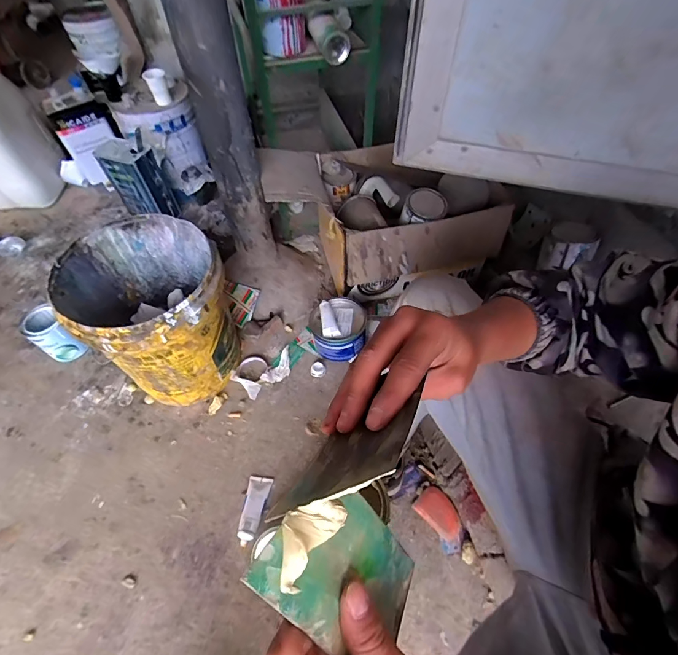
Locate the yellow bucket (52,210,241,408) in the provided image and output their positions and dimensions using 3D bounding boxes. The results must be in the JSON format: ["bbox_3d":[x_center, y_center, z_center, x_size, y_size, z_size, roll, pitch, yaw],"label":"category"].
[{"bbox_3d":[-0.392,-0.016,0.863,0.287,0.363,0.304,0,55,0],"label":"yellow bucket"}]

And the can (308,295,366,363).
[{"bbox_3d":[-0.004,0.004,0.997,0.143,0.104,0.152,-1,56,1],"label":"can"}]

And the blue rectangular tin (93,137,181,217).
[{"bbox_3d":[-0.670,-0.491,1.233,0.166,0.218,0.115,20,59,14],"label":"blue rectangular tin"}]

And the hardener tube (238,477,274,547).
[{"bbox_3d":[-0.183,0.391,0.792,0.050,0.025,0.132,5,57,5],"label":"hardener tube"}]

